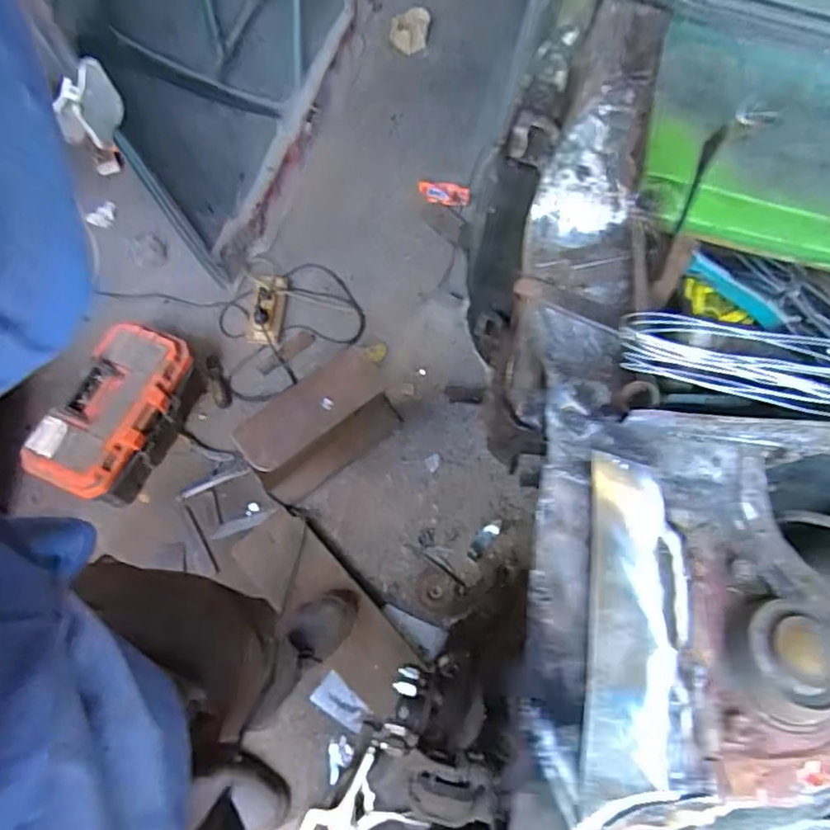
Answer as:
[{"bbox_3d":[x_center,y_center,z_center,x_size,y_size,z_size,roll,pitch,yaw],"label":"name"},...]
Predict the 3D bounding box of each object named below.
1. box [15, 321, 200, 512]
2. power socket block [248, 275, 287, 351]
[{"bbox_3d":[-0.646,0.010,1.419,0.197,0.211,0.392,22,68,8],"label":"box"},{"bbox_3d":[-0.384,-0.284,1.632,0.091,0.056,0.208,5,67,1],"label":"power socket block"}]

